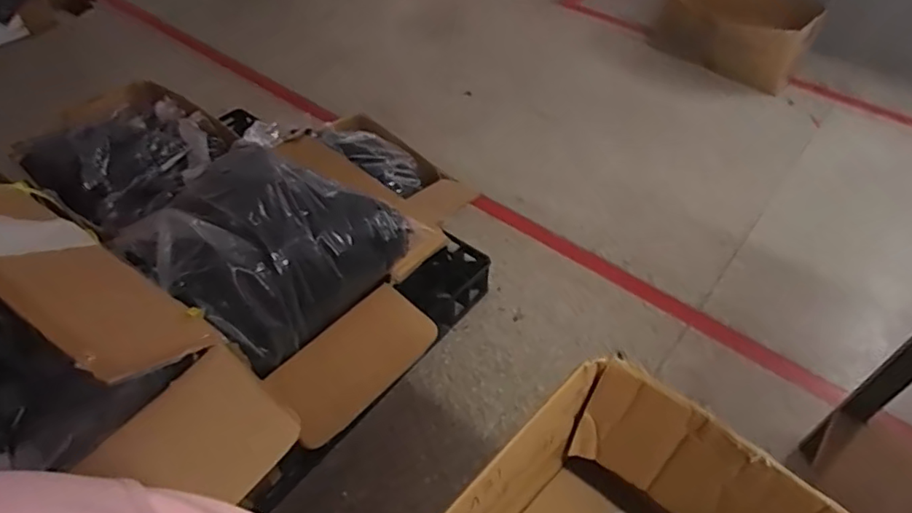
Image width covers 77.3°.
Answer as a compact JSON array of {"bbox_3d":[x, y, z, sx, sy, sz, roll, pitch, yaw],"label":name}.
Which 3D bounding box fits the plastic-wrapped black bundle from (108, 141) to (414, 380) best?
[{"bbox_3d":[-0.356,-0.037,1.070,0.381,0.171,0.371,29,54,23],"label":"plastic-wrapped black bundle"}]

